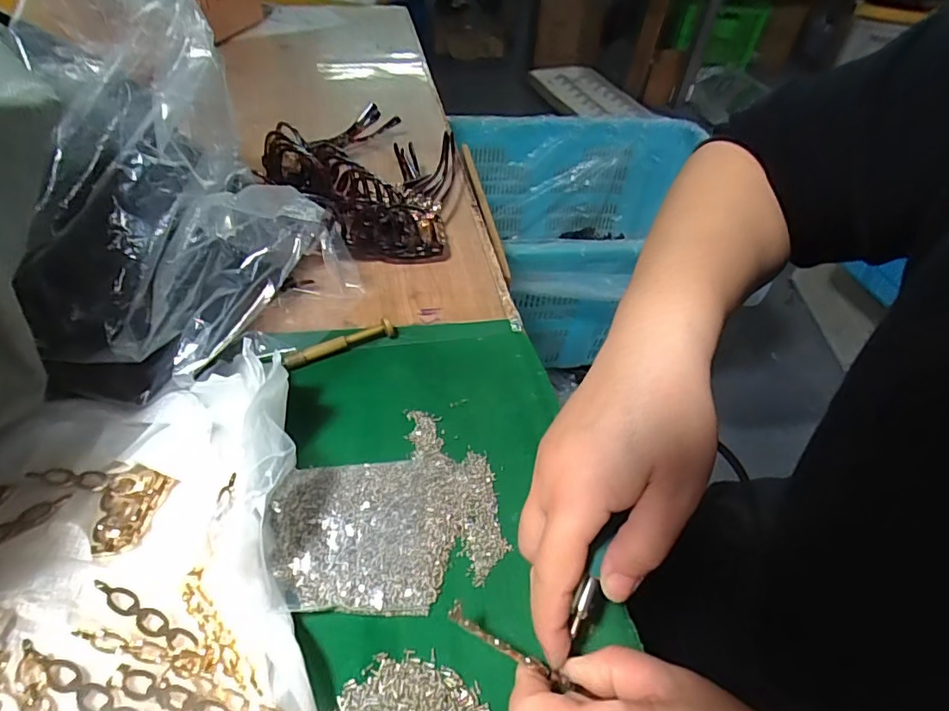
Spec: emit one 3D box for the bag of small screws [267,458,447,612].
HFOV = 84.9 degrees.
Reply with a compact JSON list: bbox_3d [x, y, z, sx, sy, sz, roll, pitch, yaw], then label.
[{"bbox_3d":[-0.062,0.093,0.274,0.090,0.012,0.081,-5,48,-10],"label":"bag of small screws"}]

